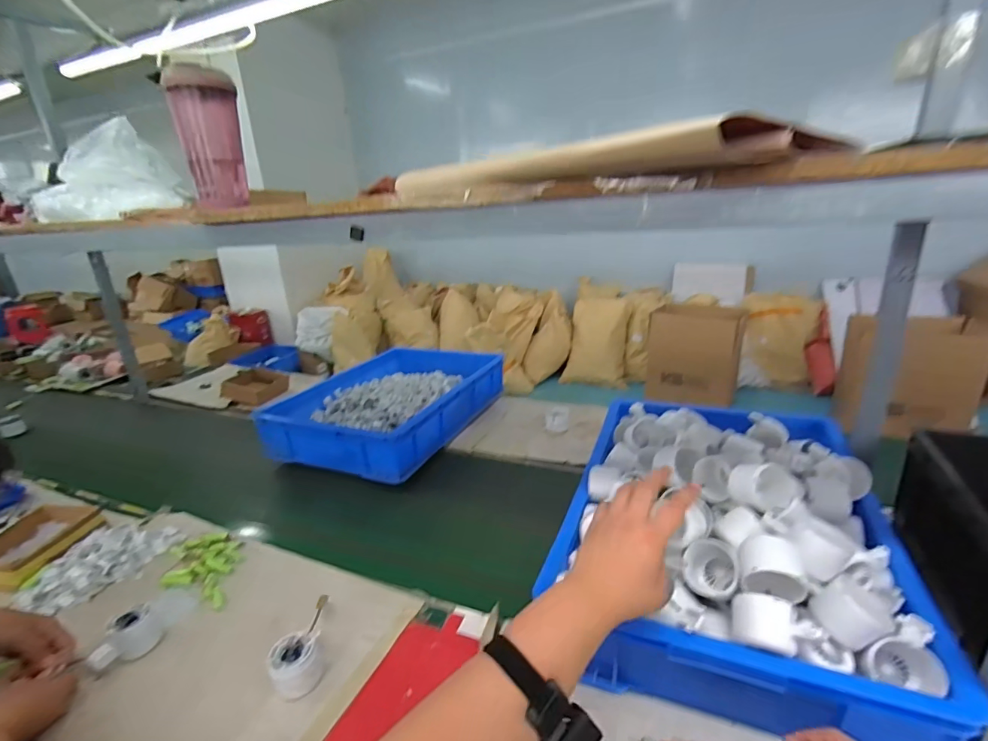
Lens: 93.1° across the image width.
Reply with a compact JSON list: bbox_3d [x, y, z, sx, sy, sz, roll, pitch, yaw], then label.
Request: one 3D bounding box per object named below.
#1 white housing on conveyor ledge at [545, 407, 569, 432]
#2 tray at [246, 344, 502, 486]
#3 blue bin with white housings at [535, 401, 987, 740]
[{"bbox_3d":[0.162,0.124,1.200,0.060,0.039,0.079,0,20,10],"label":"white housing on conveyor ledge"},{"bbox_3d":[-0.269,0.083,1.294,0.420,0.121,0.612,6,22,25],"label":"tray"},{"bbox_3d":[0.342,0.198,0.712,0.405,0.200,0.567,5,22,22],"label":"blue bin with white housings"}]

